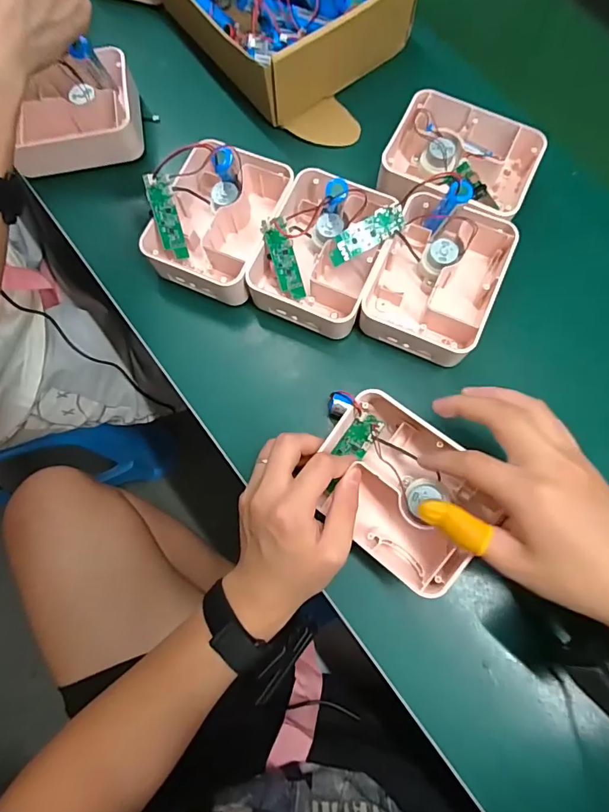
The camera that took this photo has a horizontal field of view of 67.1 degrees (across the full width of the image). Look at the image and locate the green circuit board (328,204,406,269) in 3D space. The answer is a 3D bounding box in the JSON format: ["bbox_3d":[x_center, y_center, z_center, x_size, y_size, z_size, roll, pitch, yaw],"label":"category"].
[{"bbox_3d":[0.051,-0.145,0.389,0.070,0.004,0.022,-28,94,6],"label":"green circuit board"}]

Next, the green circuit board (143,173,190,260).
[{"bbox_3d":[-0.120,-0.166,0.406,0.026,0.008,0.069,-24,113,-30],"label":"green circuit board"}]

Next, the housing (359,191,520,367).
[{"bbox_3d":[0.115,-0.110,0.402,0.101,0.045,0.128,23,76,5],"label":"housing"}]

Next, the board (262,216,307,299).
[{"bbox_3d":[-0.016,-0.127,0.399,0.024,0.010,0.069,-23,113,-7],"label":"board"}]

